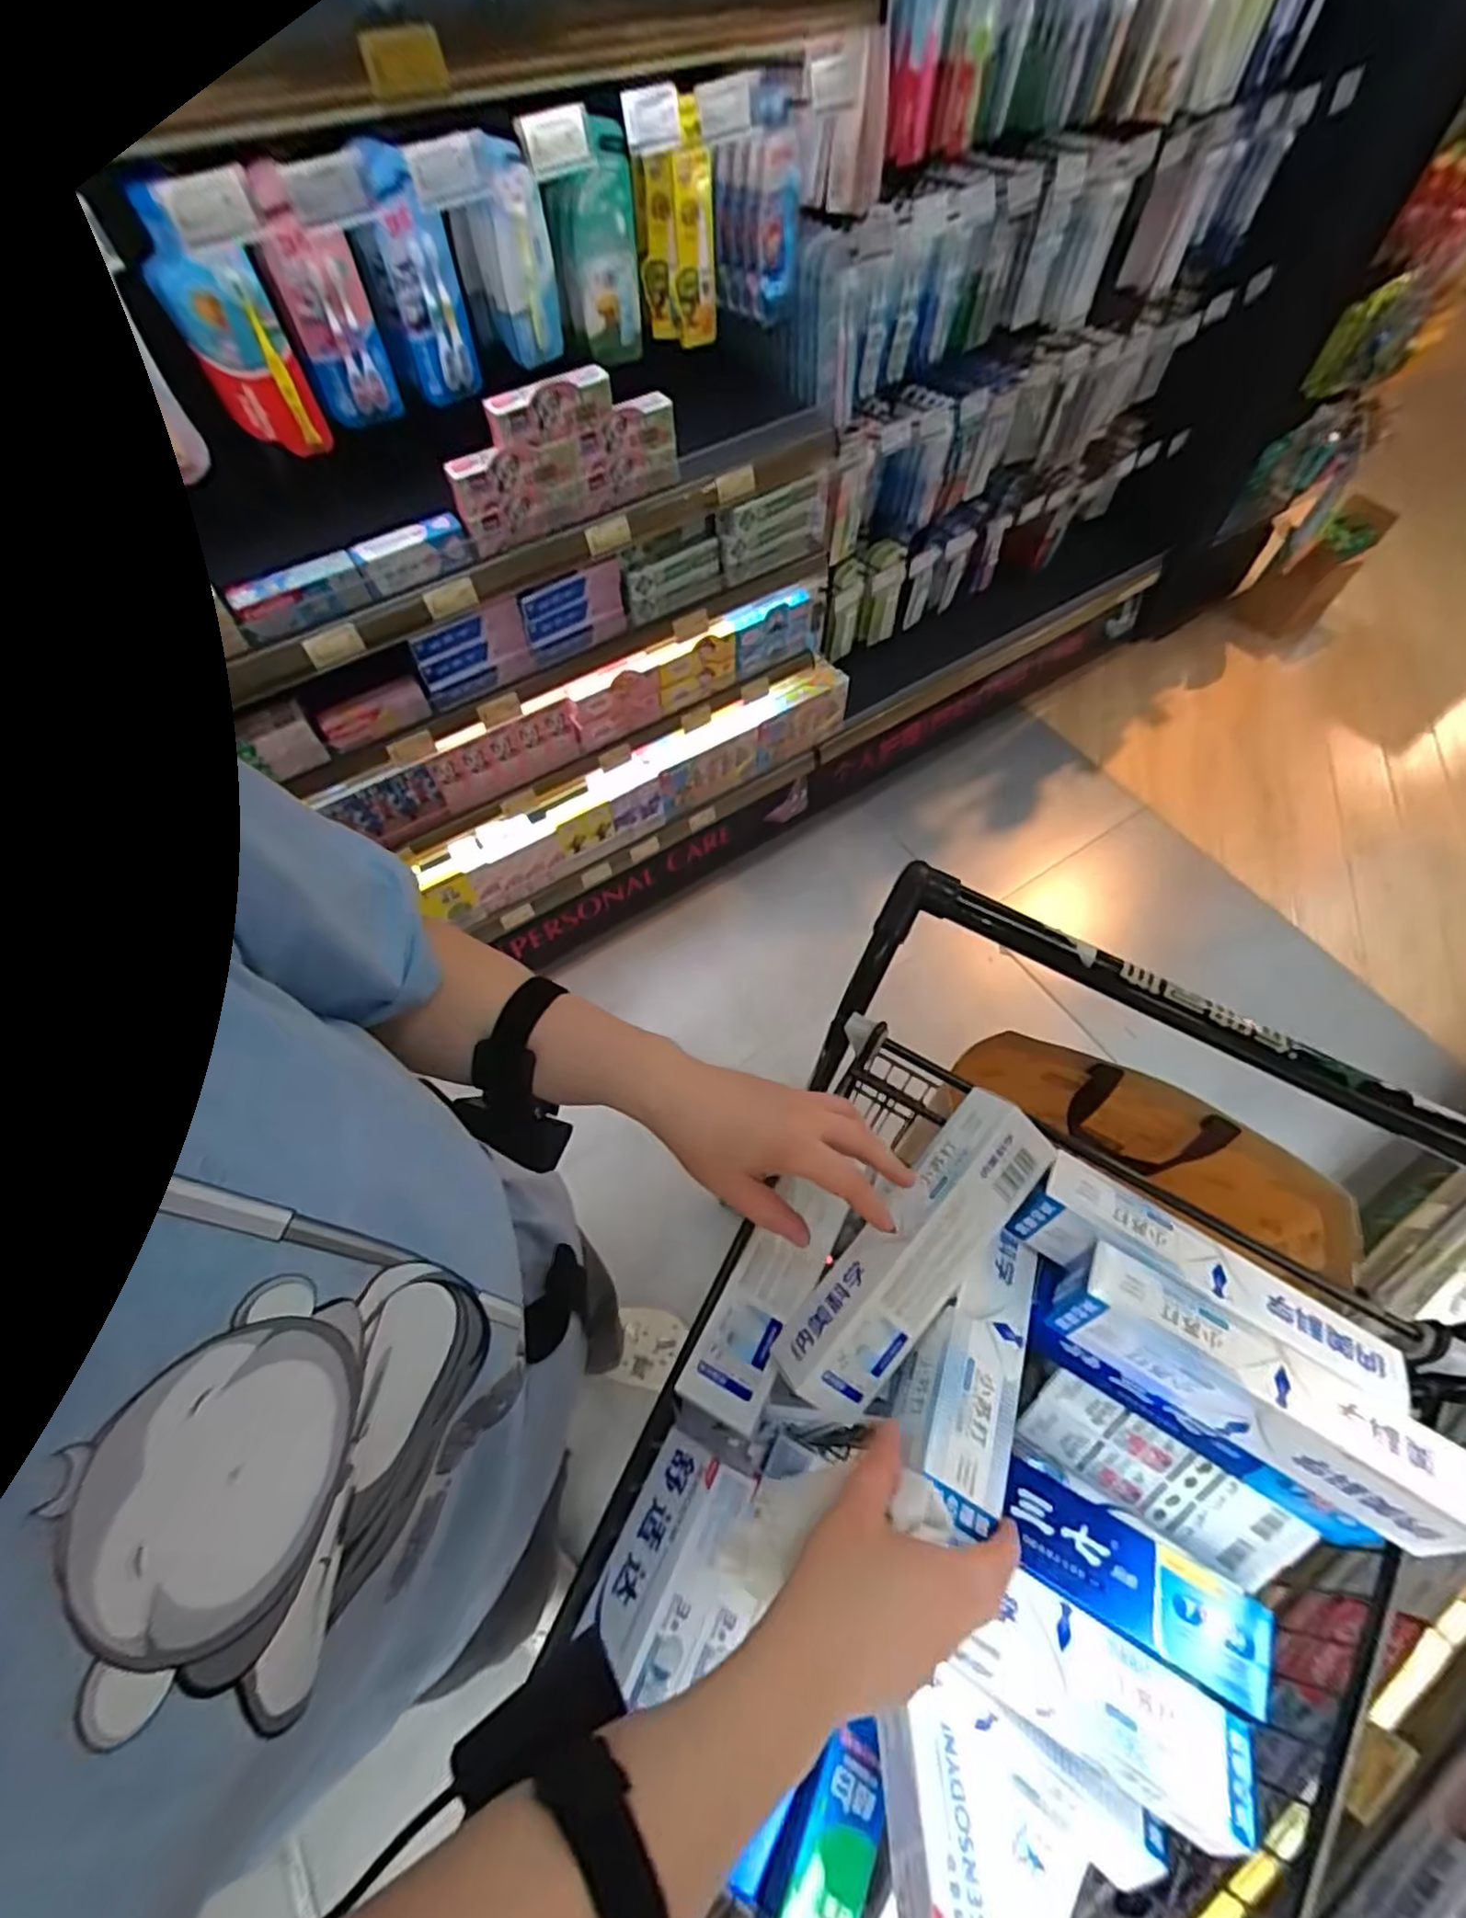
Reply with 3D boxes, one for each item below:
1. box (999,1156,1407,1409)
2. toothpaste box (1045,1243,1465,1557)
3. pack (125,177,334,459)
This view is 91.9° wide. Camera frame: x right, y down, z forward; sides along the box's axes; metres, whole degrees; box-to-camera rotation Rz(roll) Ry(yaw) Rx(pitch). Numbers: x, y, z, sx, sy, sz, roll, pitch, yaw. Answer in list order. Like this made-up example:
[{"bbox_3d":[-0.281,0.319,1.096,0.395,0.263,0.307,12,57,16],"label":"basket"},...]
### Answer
[{"bbox_3d":[0.299,0.203,0.454,0.225,0.043,0.055,26,64,14],"label":"box"},{"bbox_3d":[0.312,0.261,0.429,0.224,0.065,0.049,31,50,13],"label":"toothpaste box"},{"bbox_3d":[-0.567,-0.704,0.801,0.109,0.231,0.020,-12,51,1],"label":"pack"}]

